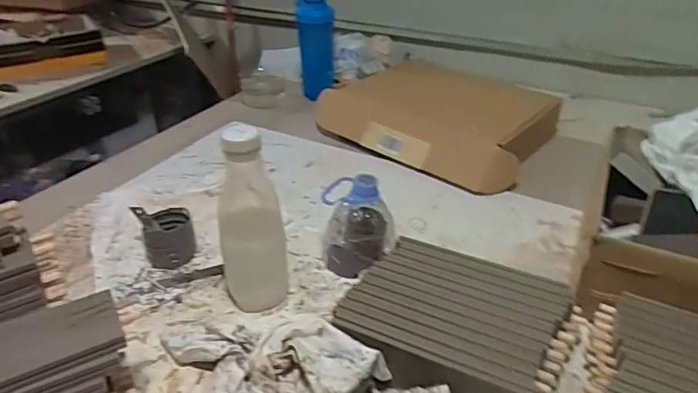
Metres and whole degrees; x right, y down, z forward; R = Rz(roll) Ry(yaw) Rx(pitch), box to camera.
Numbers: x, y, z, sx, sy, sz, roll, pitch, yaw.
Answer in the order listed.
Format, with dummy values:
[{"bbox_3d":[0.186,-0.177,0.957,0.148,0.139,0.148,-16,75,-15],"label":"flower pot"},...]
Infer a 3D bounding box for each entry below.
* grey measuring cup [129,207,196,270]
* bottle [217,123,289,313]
[{"bbox_3d":[-0.243,0.052,0.668,0.065,0.062,0.069,0,33,0],"label":"grey measuring cup"},{"bbox_3d":[-0.113,0.026,0.566,0.073,0.227,0.067,-10,34,-14],"label":"bottle"}]

